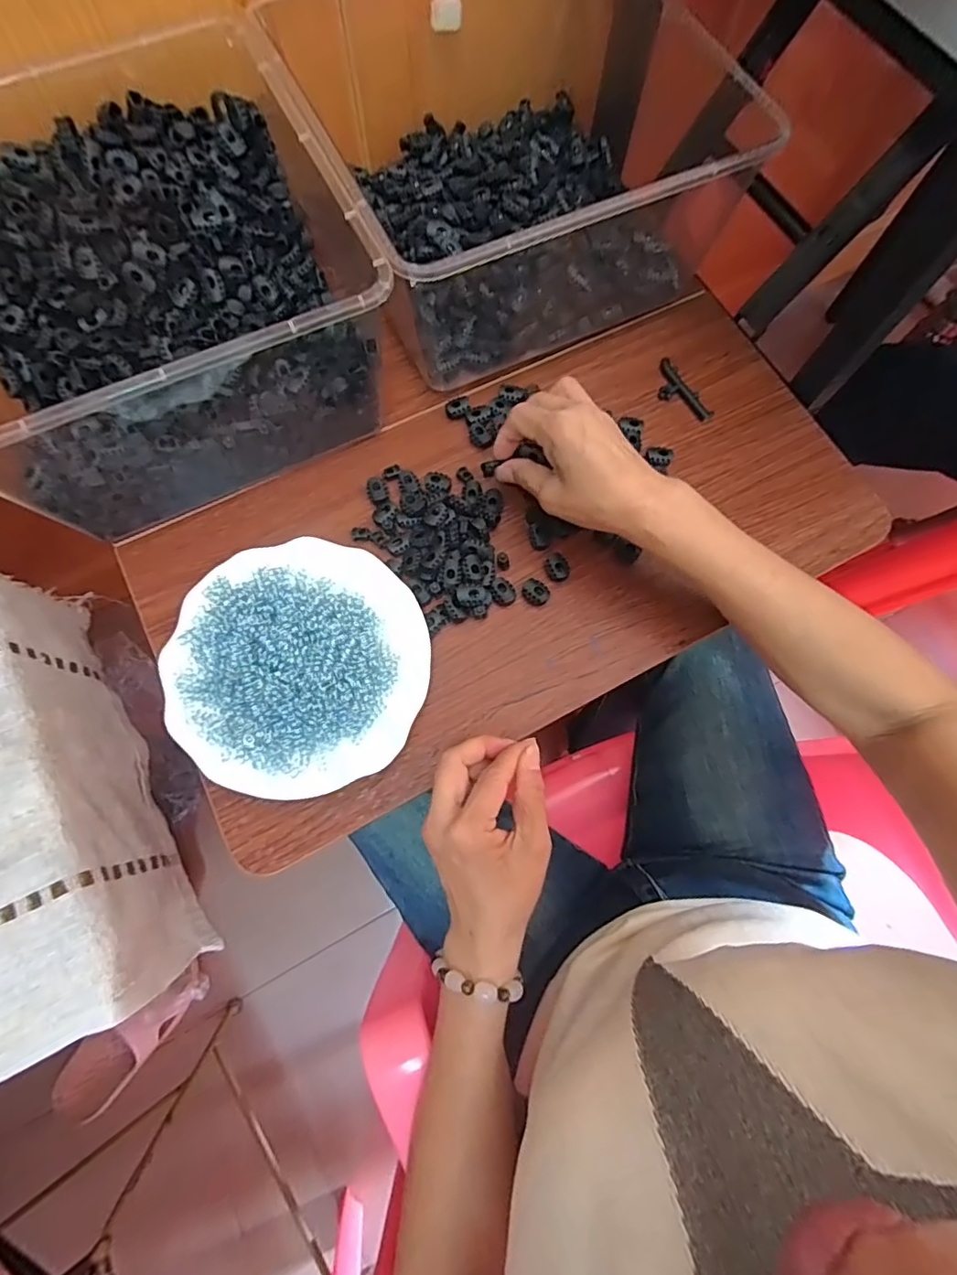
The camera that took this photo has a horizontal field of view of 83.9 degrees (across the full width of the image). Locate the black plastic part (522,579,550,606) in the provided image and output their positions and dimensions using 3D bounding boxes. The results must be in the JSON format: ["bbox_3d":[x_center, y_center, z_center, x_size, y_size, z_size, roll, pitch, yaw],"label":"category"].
[{"bbox_3d":[0.045,-0.036,0.423,0.023,0.009,0.017,28,75,6],"label":"black plastic part"}]

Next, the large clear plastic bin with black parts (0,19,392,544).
[{"bbox_3d":[-0.240,-0.255,0.398,0.290,0.135,0.289,-26,77,-9],"label":"large clear plastic bin with black parts"}]

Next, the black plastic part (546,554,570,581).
[{"bbox_3d":[0.064,-0.056,0.429,0.016,0.010,0.021,-27,77,-9],"label":"black plastic part"}]

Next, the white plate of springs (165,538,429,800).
[{"bbox_3d":[-0.129,0.018,0.392,0.181,0.032,0.178,0,74,-2],"label":"white plate of springs"}]

